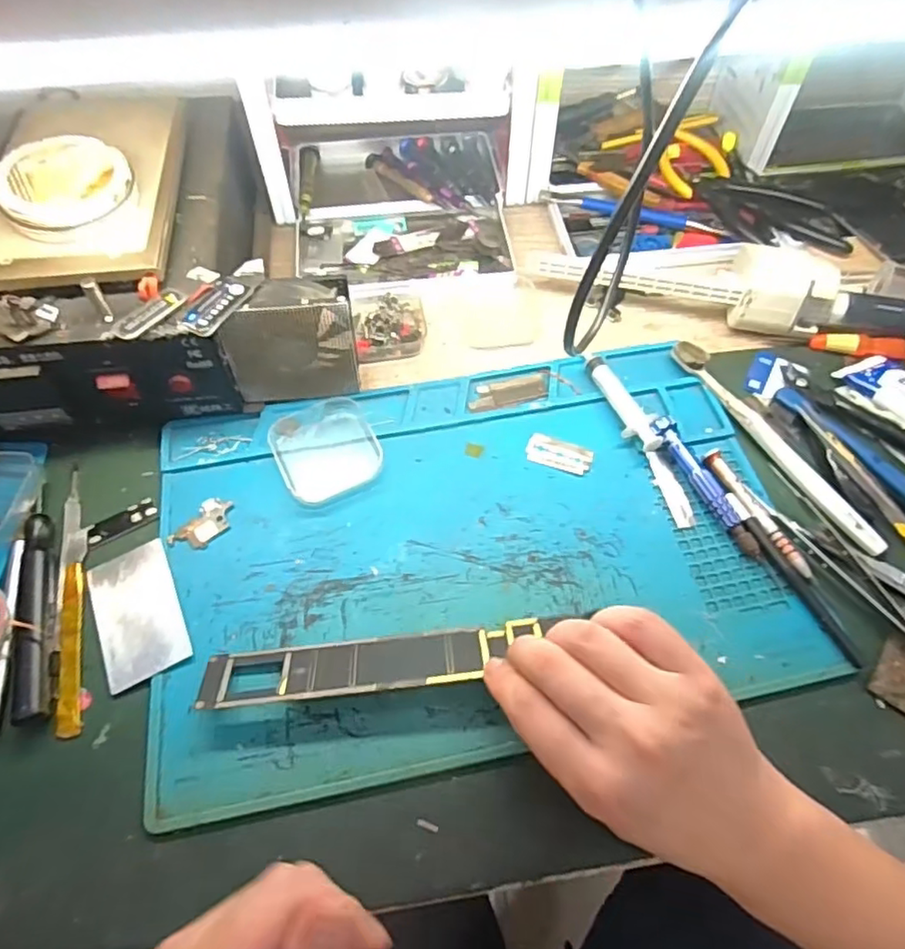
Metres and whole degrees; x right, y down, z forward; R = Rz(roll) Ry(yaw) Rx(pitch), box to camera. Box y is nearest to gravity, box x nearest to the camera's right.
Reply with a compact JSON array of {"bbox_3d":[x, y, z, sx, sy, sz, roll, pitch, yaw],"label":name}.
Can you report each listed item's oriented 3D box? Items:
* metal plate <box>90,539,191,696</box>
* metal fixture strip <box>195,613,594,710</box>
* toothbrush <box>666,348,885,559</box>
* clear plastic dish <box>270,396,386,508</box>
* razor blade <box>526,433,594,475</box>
[{"bbox_3d":[-0.182,0.079,0.356,0.044,0.004,0.084,-23,57,-14],"label":"metal plate"},{"bbox_3d":[-0.040,0.100,0.327,0.180,0.015,0.032,-7,60,-4],"label":"metal fixture strip"},{"bbox_3d":[0.210,-0.023,0.406,0.021,0.011,0.182,-26,63,-15],"label":"toothbrush"},{"bbox_3d":[-0.083,-0.019,0.402,0.063,0.012,0.073,-23,62,-14],"label":"clear plastic dish"},{"bbox_3d":[0.071,-0.015,0.409,0.043,0.004,0.021,17,61,9],"label":"razor blade"}]

